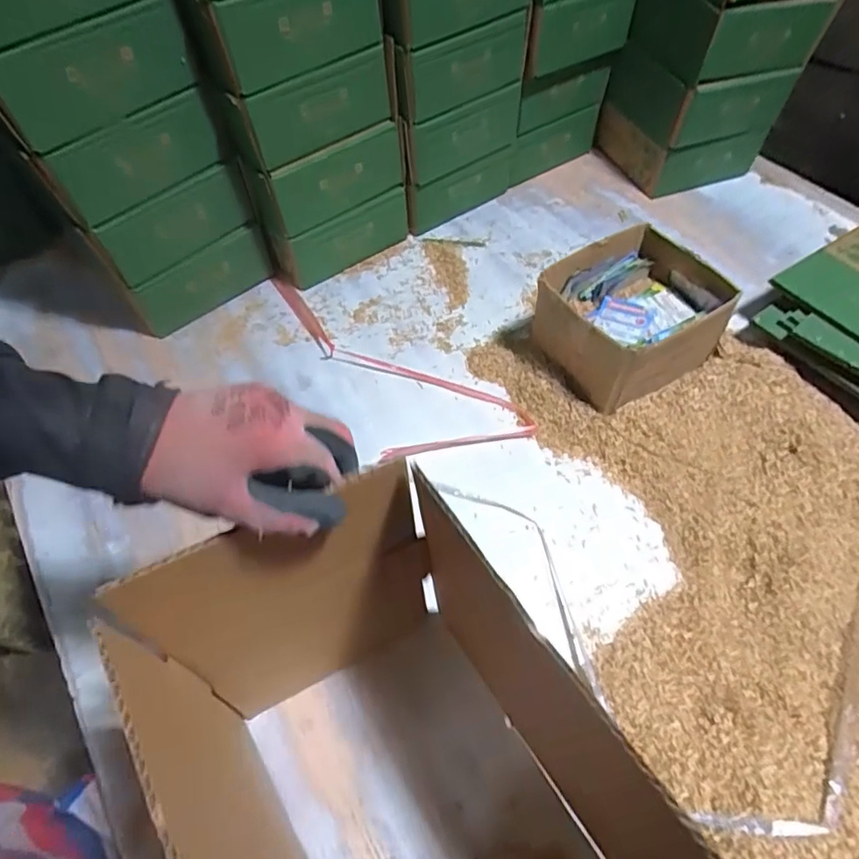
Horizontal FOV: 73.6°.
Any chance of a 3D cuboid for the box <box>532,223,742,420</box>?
[{"bbox_3d":[0.230,-0.131,0.670,0.175,0.099,0.155,-25,59,-15],"label":"box"}]

